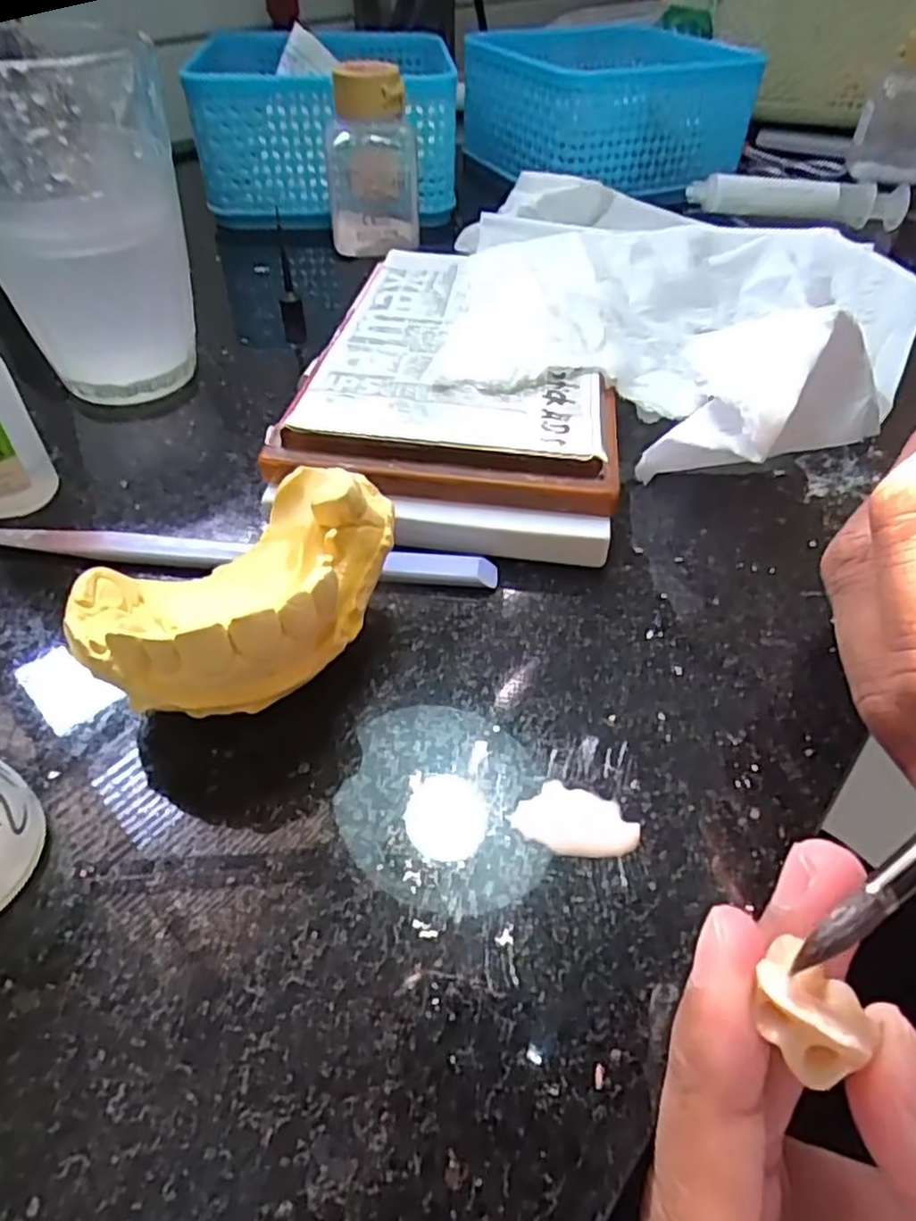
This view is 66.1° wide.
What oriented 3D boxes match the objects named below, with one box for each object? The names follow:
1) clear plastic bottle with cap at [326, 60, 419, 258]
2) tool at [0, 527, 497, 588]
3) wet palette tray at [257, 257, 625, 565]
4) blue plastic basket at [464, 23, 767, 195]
[{"bbox_3d":[-0.040,-0.211,0.330,0.043,0.072,0.045,-1,47,-3],"label":"clear plastic bottle with cap"},{"bbox_3d":[-0.060,-0.015,0.188,0.139,0.004,0.009,5,46,2],"label":"tool"},{"bbox_3d":[0.002,-0.077,0.234,0.096,0.026,0.149,7,47,4],"label":"wet palette tray"},{"bbox_3d":[0.085,-0.297,0.415,0.137,0.057,0.137,-12,48,-13],"label":"blue plastic basket"}]

